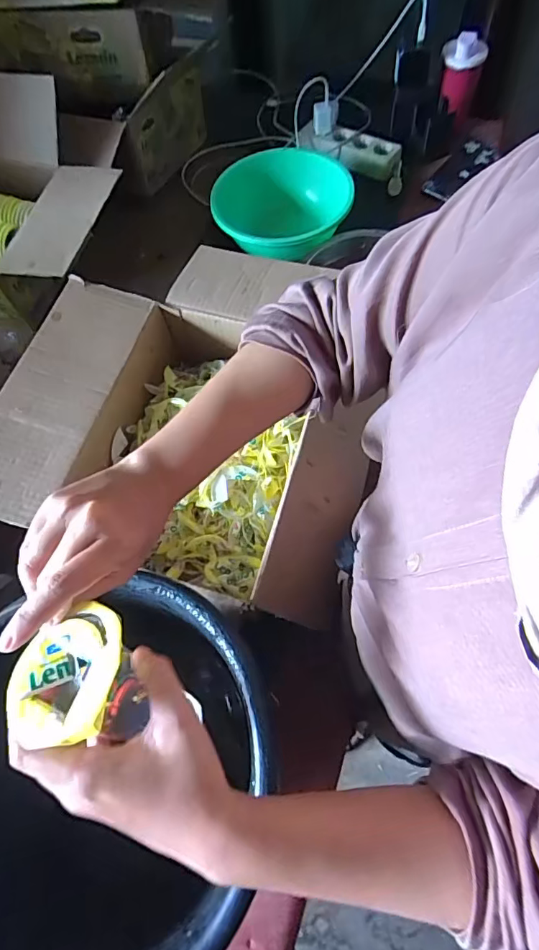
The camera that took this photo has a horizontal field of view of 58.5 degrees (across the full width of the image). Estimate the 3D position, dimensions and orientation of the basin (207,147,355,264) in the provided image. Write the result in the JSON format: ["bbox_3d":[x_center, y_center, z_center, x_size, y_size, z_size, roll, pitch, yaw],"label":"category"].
[{"bbox_3d":[0.029,-0.449,0.819,0.193,0.091,0.228,29,70,15],"label":"basin"}]

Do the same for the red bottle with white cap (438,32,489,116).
[{"bbox_3d":[0.345,-0.732,0.871,0.071,0.111,0.068,13,67,9],"label":"red bottle with white cap"}]

